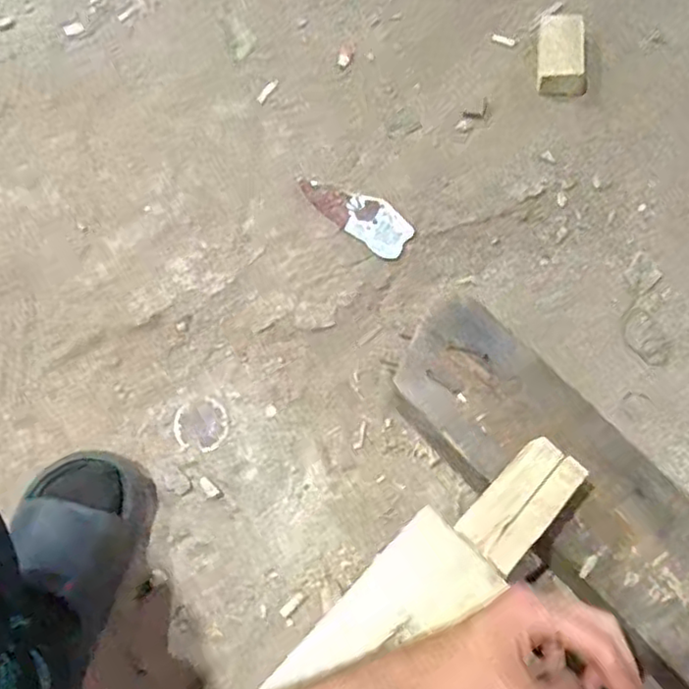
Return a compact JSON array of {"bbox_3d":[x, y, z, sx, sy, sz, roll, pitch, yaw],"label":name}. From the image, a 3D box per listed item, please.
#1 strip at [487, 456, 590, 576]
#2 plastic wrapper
[{"bbox_3d":[0.146,0.129,0.505,0.022,0.008,0.101,40,77,14],"label":"strip"},{"bbox_3d":[0.011,-0.147,0.737,0.135,0.007,0.054,34,75,13],"label":"plastic wrapper"}]

